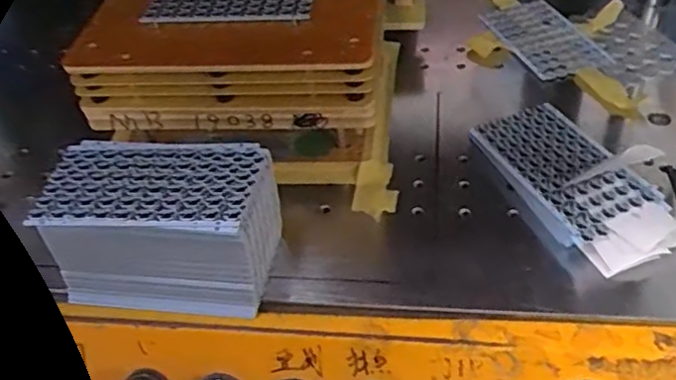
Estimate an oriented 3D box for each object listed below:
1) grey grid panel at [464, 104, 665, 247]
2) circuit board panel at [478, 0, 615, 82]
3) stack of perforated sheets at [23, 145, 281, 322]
[{"bbox_3d":[0.143,-0.016,0.415,0.068,0.013,0.116,-17,46,-11],"label":"grey grid panel"},{"bbox_3d":[0.172,-0.128,0.542,0.066,0.004,0.109,-17,46,-11],"label":"circuit board panel"},{"bbox_3d":[-0.099,0.022,0.375,0.116,0.071,0.069,3,45,10],"label":"stack of perforated sheets"}]

